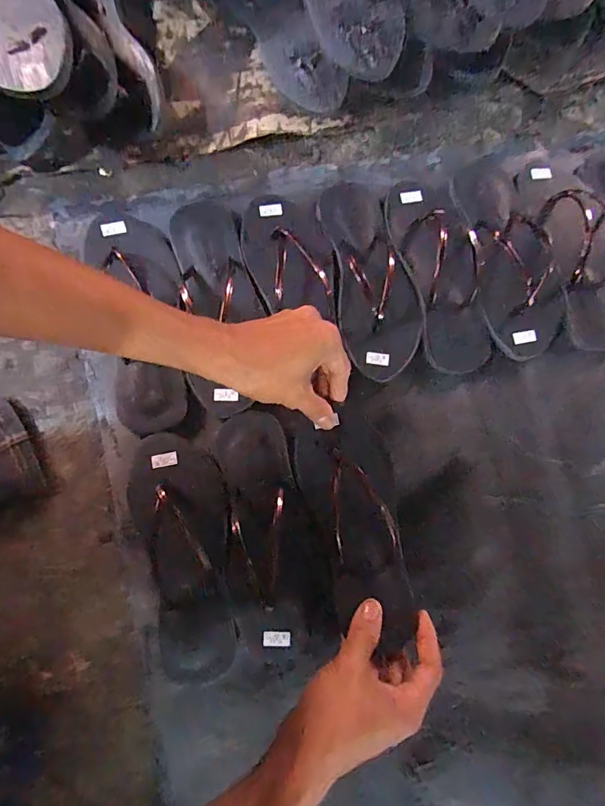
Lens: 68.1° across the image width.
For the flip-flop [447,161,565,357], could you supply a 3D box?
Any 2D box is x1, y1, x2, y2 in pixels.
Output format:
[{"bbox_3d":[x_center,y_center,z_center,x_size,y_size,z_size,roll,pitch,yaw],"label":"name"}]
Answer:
[{"bbox_3d":[0.233,-0.170,0.509,0.088,0.024,0.237,-8,79,-3],"label":"flip-flop"}]

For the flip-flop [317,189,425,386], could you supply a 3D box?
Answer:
[{"bbox_3d":[0.076,-0.143,0.484,0.088,0.027,0.230,-9,79,-3],"label":"flip-flop"}]

